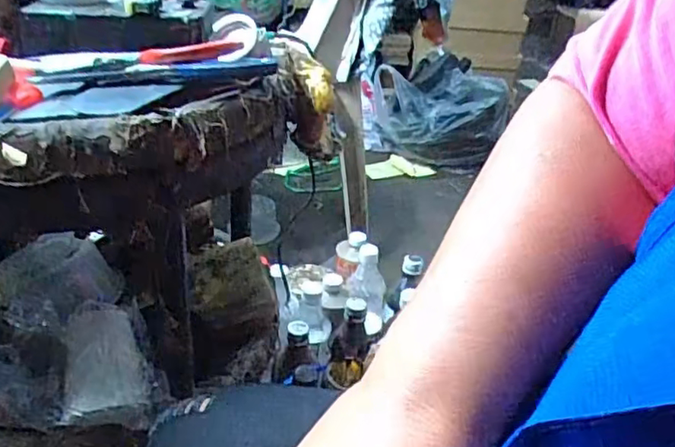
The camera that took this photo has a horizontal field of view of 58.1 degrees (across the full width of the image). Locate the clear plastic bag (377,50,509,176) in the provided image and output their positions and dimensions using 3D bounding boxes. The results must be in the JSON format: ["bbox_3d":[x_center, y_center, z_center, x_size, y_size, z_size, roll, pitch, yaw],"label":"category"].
[{"bbox_3d":[0.302,-0.328,1.790,0.395,0.242,0.319,9,30,5],"label":"clear plastic bag"}]

